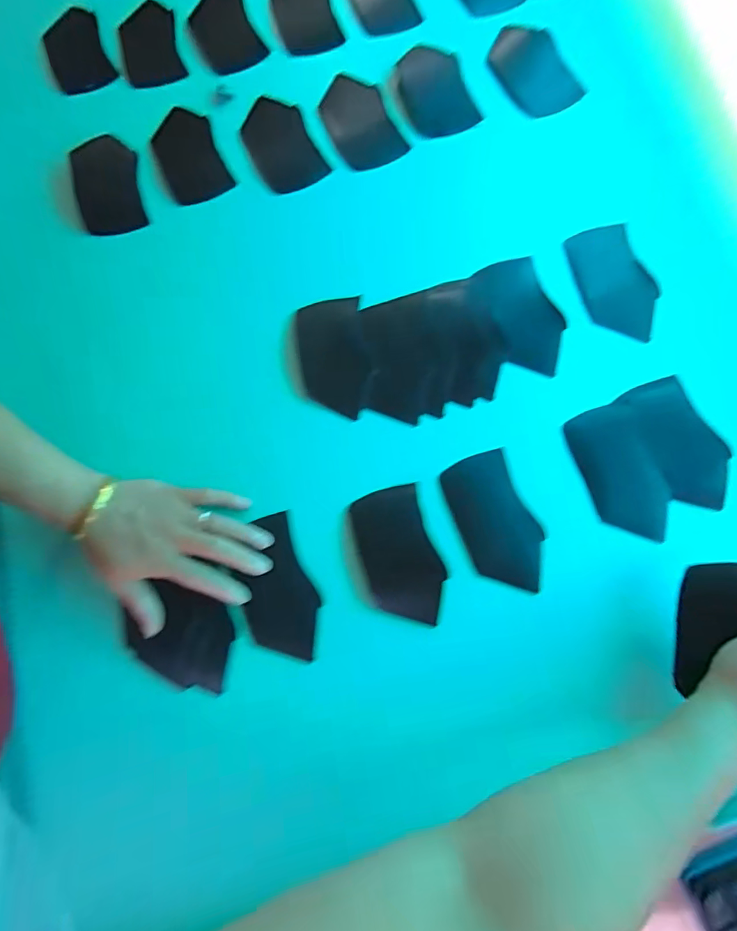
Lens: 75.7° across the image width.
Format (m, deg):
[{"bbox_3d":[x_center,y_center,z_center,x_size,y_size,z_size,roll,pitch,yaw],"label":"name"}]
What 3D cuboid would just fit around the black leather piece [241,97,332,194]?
[{"bbox_3d":[-0.098,-0.359,0.534,0.068,0.009,0.119,-26,78,3],"label":"black leather piece"}]

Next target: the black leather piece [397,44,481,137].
[{"bbox_3d":[0.074,-0.429,0.539,0.074,0.014,0.119,-15,77,-2],"label":"black leather piece"}]

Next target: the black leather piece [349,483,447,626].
[{"bbox_3d":[0.028,0.082,0.430,0.066,0.009,0.119,-17,81,5],"label":"black leather piece"}]

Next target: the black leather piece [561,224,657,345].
[{"bbox_3d":[0.252,-0.186,0.487,0.069,0.006,0.125,-14,80,6],"label":"black leather piece"}]

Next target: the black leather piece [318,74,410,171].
[{"bbox_3d":[-0.011,-0.390,0.541,0.068,0.008,0.125,-25,76,3],"label":"black leather piece"}]

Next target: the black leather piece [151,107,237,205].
[{"bbox_3d":[-0.202,-0.347,0.534,0.069,0.010,0.124,-24,77,5],"label":"black leather piece"}]

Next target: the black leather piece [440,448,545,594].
[{"bbox_3d":[0.117,0.052,0.435,0.066,0.004,0.125,-21,77,-4],"label":"black leather piece"}]

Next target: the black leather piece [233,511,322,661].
[{"bbox_3d":[-0.083,0.111,0.427,0.062,0.007,0.125,-19,80,-9],"label":"black leather piece"}]

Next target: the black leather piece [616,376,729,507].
[{"bbox_3d":[0.294,-0.022,0.443,0.062,0.013,0.125,-21,77,-4],"label":"black leather piece"}]

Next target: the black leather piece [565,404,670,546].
[{"bbox_3d":[0.236,0.007,0.445,0.068,0.005,0.126,-17,77,-3],"label":"black leather piece"}]

